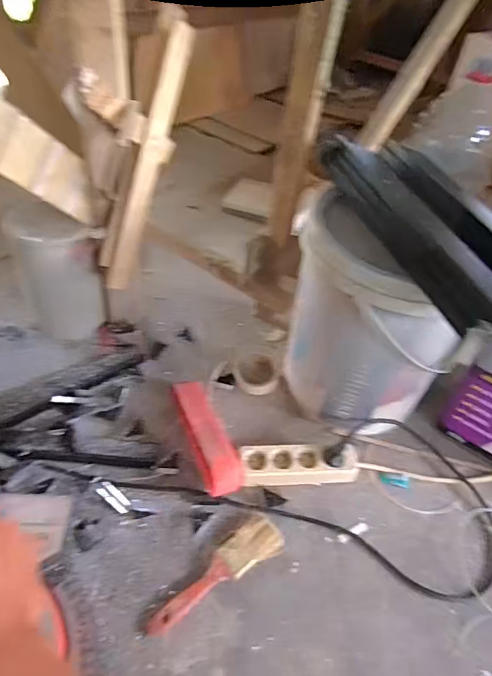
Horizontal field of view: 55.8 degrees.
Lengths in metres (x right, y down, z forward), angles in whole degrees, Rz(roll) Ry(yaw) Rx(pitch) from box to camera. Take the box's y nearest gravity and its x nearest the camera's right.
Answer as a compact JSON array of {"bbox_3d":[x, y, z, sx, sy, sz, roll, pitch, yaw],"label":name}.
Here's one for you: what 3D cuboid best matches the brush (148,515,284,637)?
[{"bbox_3d":[-0.043,0.339,0.675,0.222,0.012,0.059,-26,55,-27],"label":"brush"}]

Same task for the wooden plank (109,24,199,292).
[{"bbox_3d":[-0.160,-0.283,0.773,0.019,0.424,0.052,27,20,18],"label":"wooden plank"}]

